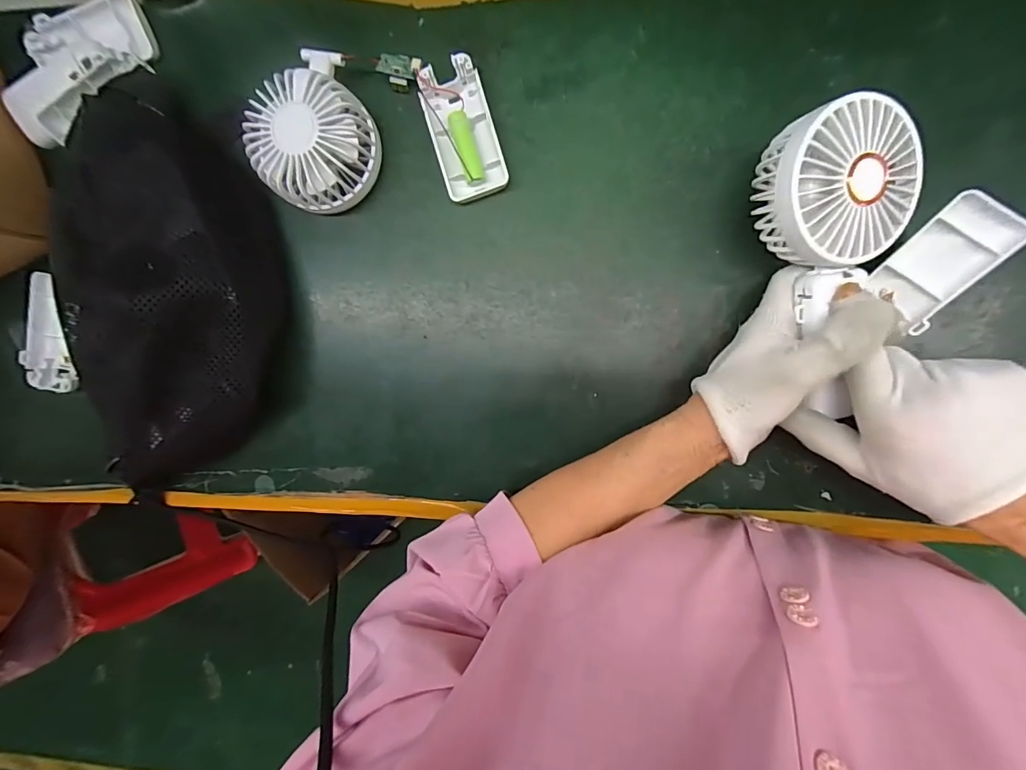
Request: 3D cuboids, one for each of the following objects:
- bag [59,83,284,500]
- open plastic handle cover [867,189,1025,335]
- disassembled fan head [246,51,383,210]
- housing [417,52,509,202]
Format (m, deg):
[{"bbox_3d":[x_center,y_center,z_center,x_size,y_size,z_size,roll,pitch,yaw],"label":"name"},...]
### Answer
[{"bbox_3d":[-0.242,-0.060,0.325,0.122,0.082,0.302,5,96,6],"label":"bag"},{"bbox_3d":[0.267,-0.077,0.278,0.045,0.014,0.075,36,131,11],"label":"open plastic handle cover"},{"bbox_3d":[-0.142,-0.178,0.318,0.083,0.046,0.098,-23,92,8],"label":"disassembled fan head"},{"bbox_3d":[-0.036,-0.183,0.324,0.045,0.015,0.094,-16,93,8],"label":"housing"}]

